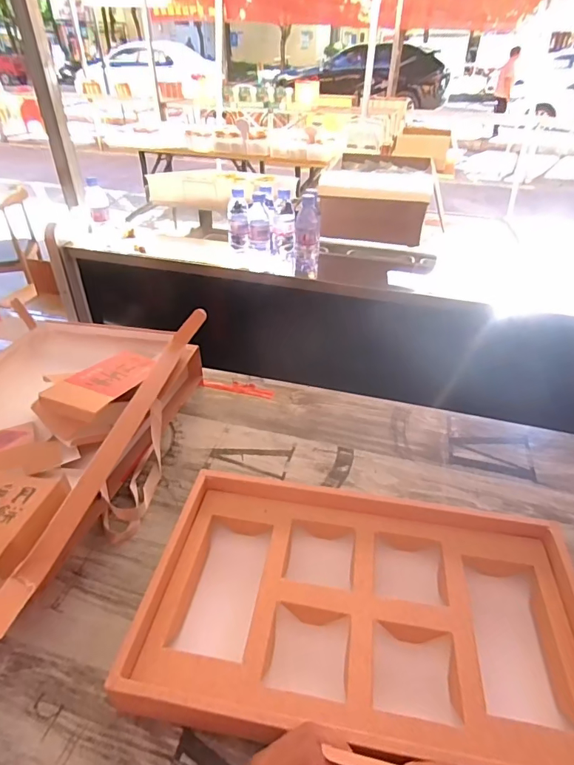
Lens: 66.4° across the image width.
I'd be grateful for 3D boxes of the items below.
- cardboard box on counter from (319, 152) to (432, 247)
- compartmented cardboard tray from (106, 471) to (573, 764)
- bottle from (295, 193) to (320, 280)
[{"bbox_3d":[0.290,-0.569,1.367,0.324,0.170,0.422,12,39,13],"label":"cardboard box on counter"},{"bbox_3d":[0.088,0.256,0.505,0.477,0.069,0.285,7,38,7],"label":"compartmented cardboard tray"},{"bbox_3d":[0.053,-0.367,1.115,0.064,0.194,0.055,4,38,2],"label":"bottle"}]

